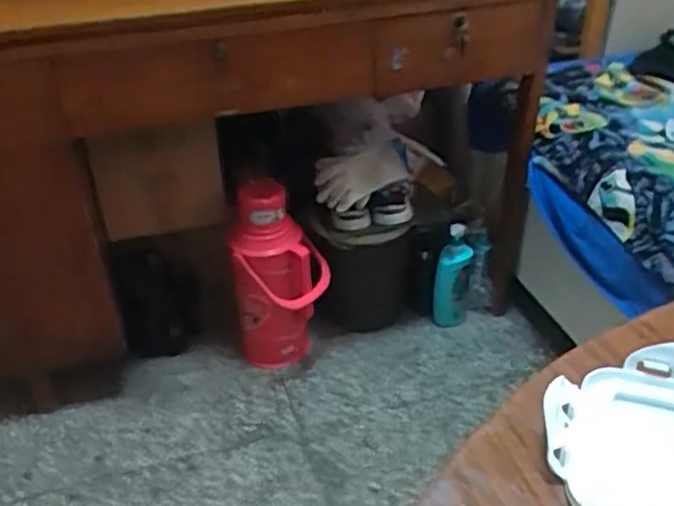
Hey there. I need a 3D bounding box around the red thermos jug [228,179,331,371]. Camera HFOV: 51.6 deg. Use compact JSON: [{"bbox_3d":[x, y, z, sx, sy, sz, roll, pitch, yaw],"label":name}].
[{"bbox_3d":[-0.122,0.050,1.481,0.194,0.423,0.188,-7,34,-7],"label":"red thermos jug"}]

